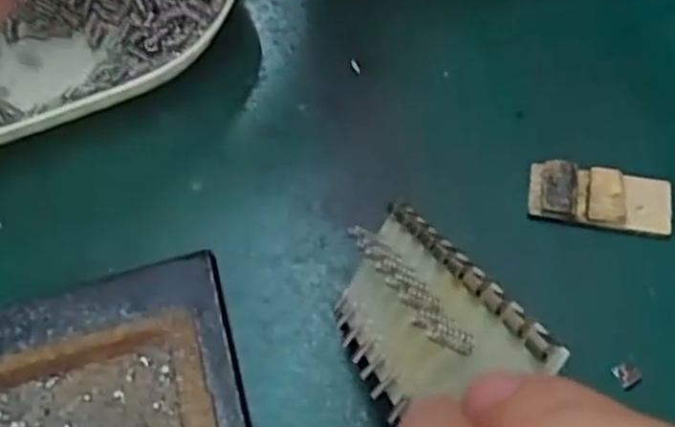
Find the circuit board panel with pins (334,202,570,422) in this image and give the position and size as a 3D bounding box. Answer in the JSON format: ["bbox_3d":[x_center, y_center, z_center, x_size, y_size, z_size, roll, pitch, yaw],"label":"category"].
[{"bbox_3d":[0.015,0.021,0.153,0.004,0.087,0.033,26,98,-21],"label":"circuit board panel with pins"}]

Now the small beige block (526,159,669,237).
[{"bbox_3d":[0.077,-0.005,0.211,0.039,0.007,0.018,8,62,9],"label":"small beige block"}]

